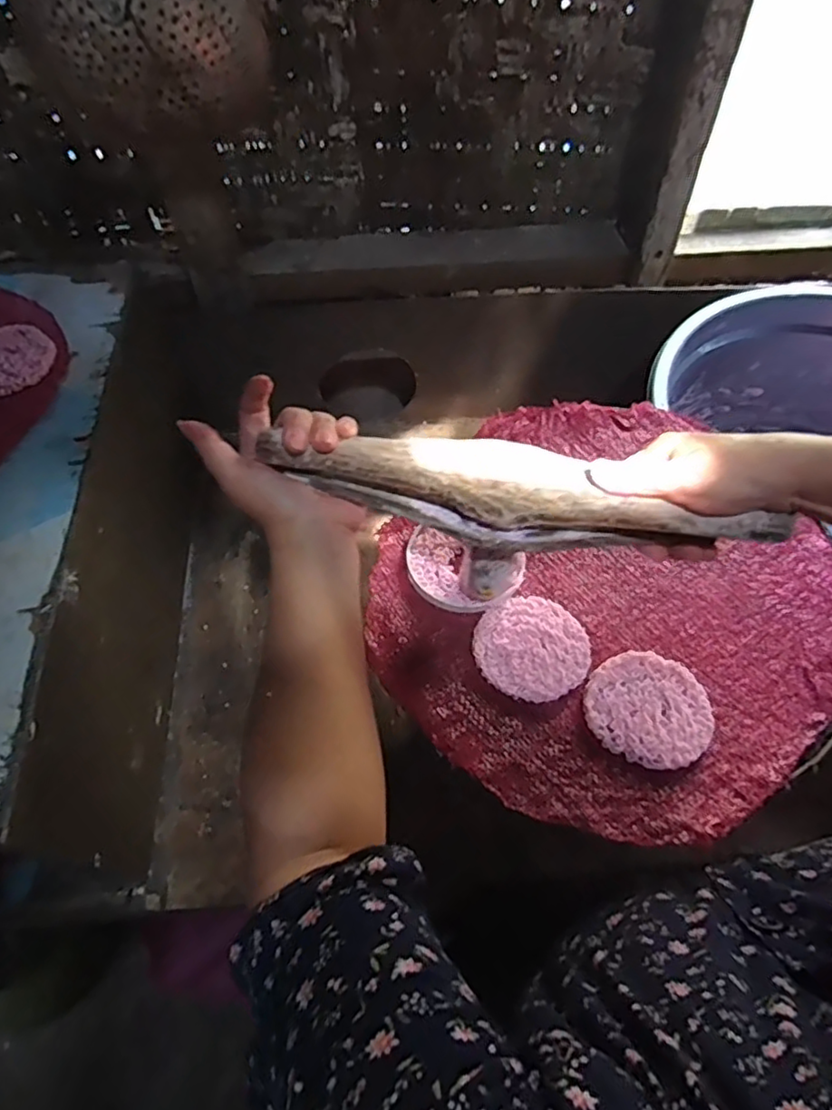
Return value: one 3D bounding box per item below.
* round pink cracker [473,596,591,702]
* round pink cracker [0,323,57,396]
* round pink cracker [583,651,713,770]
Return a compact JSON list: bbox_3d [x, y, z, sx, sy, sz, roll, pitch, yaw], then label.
[{"bbox_3d":[0.081,0.063,0.445,0.077,0.004,0.076,0,58,-1],"label":"round pink cracker"},{"bbox_3d":[-0.357,-0.171,0.551,0.078,0.005,0.080,-38,66,-21],"label":"round pink cracker"},{"bbox_3d":[0.153,0.099,0.419,0.077,0.010,0.077,0,58,-1],"label":"round pink cracker"}]

